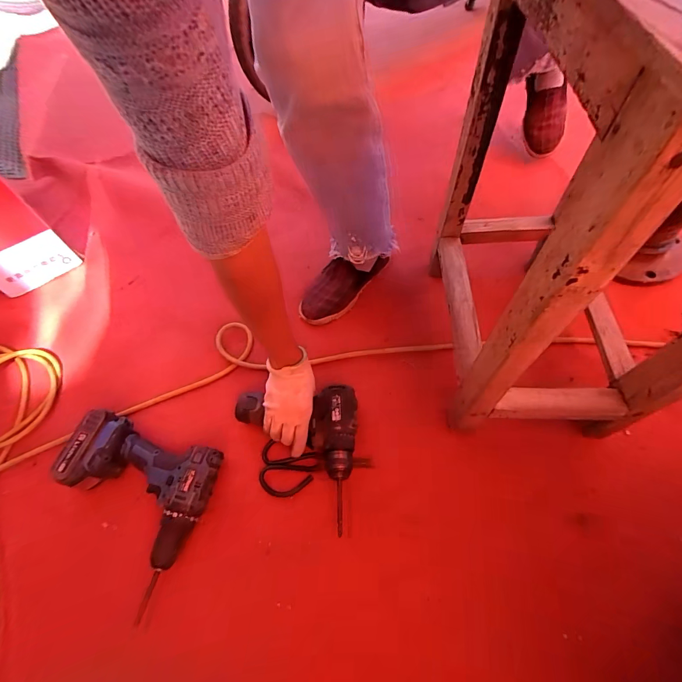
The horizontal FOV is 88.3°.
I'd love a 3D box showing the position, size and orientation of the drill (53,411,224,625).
[{"bbox_3d":[-0.310,0.224,0.509,0.212,0.068,0.190,15,61,13],"label":"drill"}]

